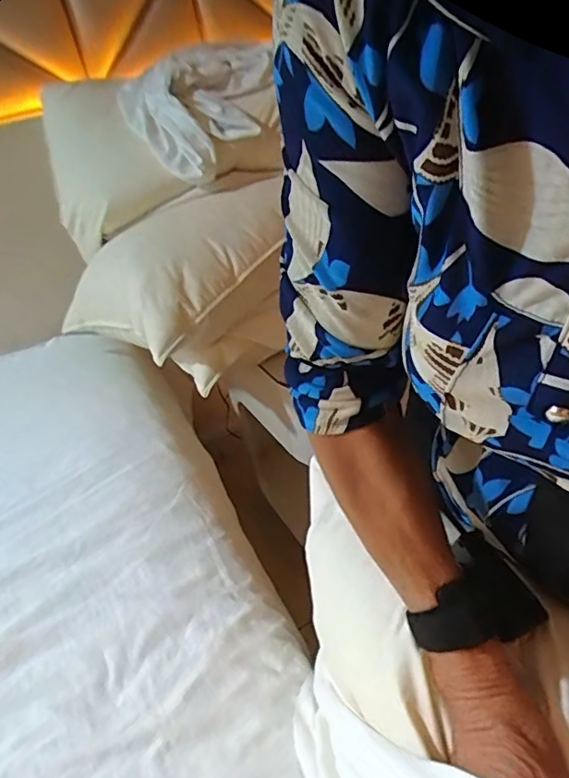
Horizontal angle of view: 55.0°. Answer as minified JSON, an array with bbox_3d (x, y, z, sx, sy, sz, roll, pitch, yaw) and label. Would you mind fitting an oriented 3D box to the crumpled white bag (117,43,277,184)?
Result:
[{"bbox_3d":[-0.147,-0.477,0.930,0.257,0.154,0.205,-13,34,-4],"label":"crumpled white bag"}]

